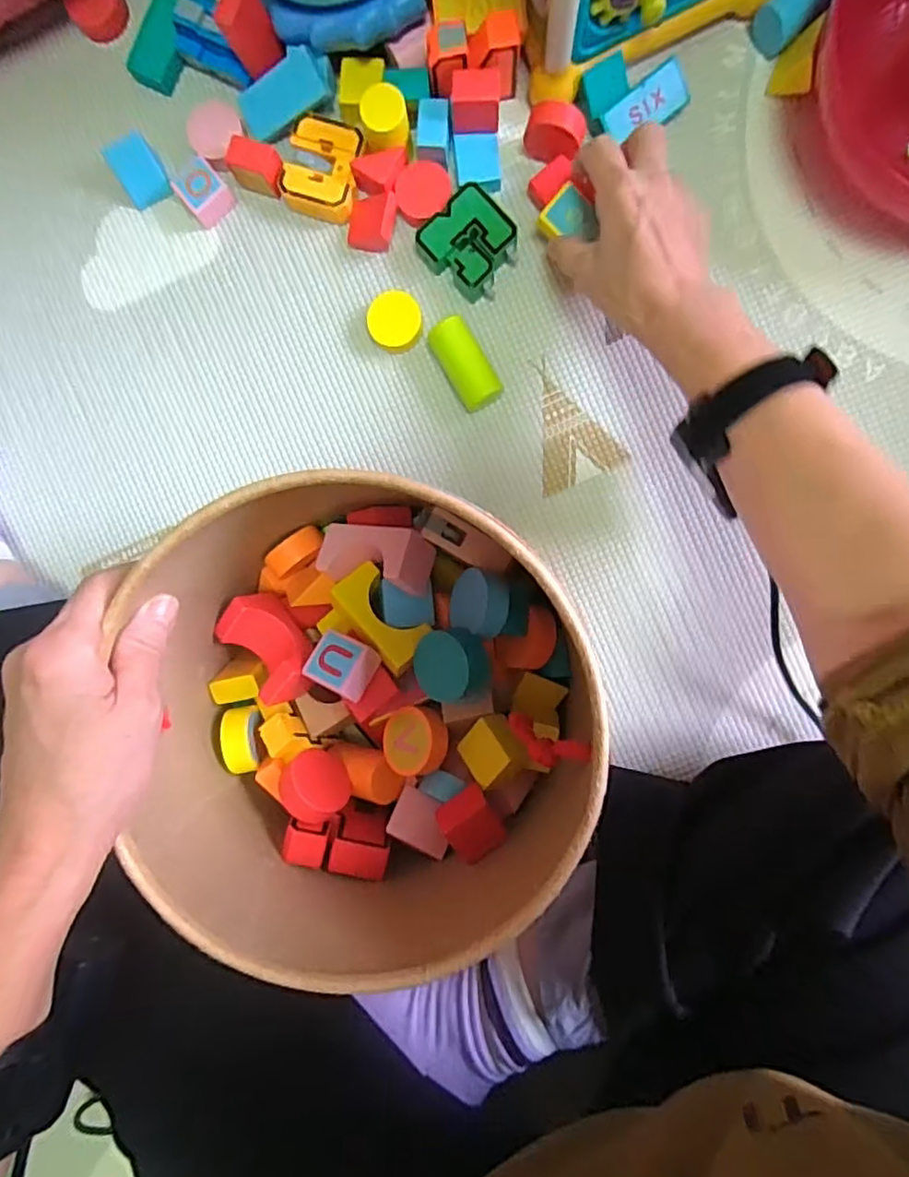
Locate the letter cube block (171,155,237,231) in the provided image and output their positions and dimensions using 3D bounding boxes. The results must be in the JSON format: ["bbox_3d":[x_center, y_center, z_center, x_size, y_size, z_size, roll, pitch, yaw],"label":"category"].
[{"bbox_3d":[-0.181,-0.288,0.434,0.031,0.025,0.030,-36,89,6],"label":"letter cube block"}]

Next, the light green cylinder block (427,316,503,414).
[{"bbox_3d":[0.008,-0.160,0.427,0.027,0.031,0.065,-31,89,6],"label":"light green cylinder block"}]

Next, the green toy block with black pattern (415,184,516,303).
[{"bbox_3d":[0.013,-0.245,0.425,0.057,0.024,0.055,43,95,2],"label":"green toy block with black pattern"}]

